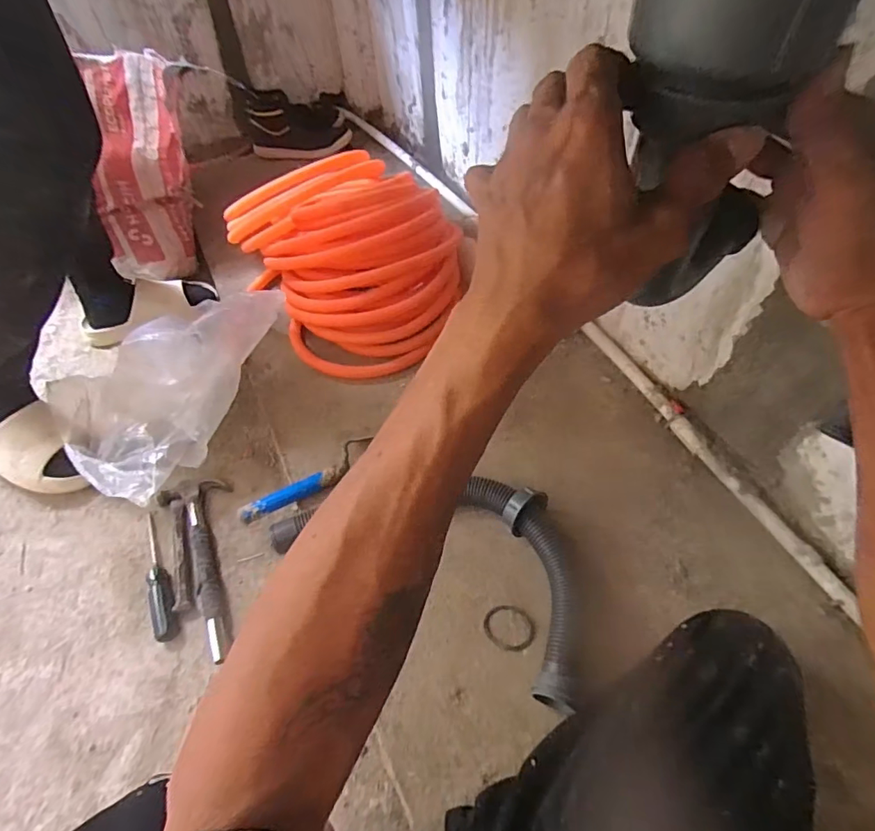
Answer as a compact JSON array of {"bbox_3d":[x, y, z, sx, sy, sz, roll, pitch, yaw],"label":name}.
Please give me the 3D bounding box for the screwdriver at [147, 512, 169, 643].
[{"bbox_3d":[-0.408,0.228,0.718,0.019,0.028,0.197,-19,56,-11],"label":"screwdriver"}]

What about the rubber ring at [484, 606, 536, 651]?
[{"bbox_3d":[0.090,0.264,0.615,0.062,0.004,0.054,1,55,3],"label":"rubber ring"}]

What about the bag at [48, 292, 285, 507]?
[{"bbox_3d":[-0.437,-0.080,0.840,0.258,0.105,0.426,27,60,20],"label":"bag"}]

